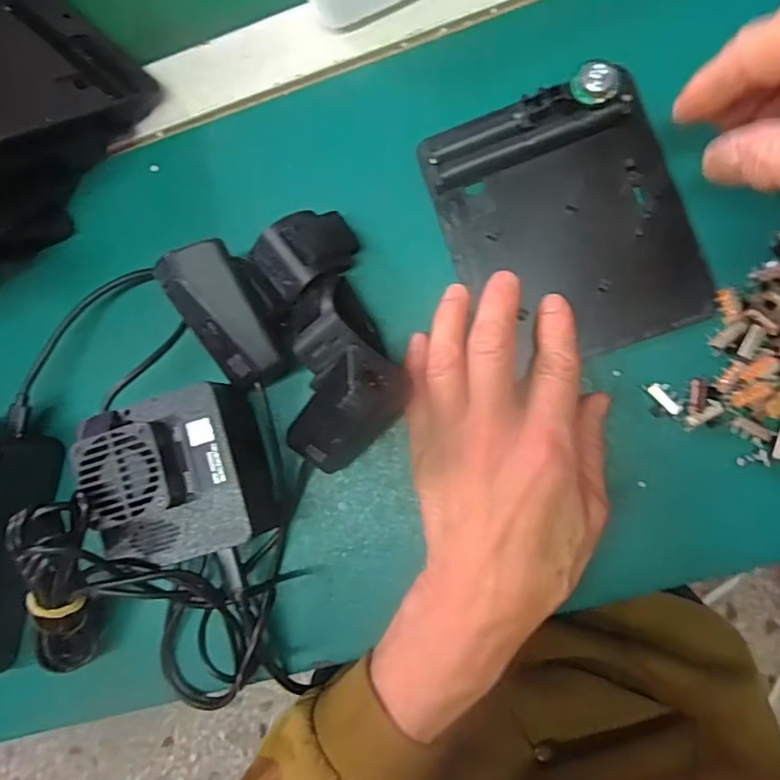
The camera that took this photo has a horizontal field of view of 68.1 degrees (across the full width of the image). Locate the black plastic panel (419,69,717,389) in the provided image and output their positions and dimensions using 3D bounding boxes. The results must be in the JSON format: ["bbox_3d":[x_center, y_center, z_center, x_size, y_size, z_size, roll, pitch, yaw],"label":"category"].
[{"bbox_3d":[0.084,-0.080,0.278,0.105,0.014,0.127,-21,89,9],"label":"black plastic panel"}]

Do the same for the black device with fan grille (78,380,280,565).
[{"bbox_3d":[-0.095,0.039,0.277,0.081,0.060,0.077,-14,84,8],"label":"black device with fan grille"}]

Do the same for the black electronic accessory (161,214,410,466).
[{"bbox_3d":[-0.041,-0.025,0.266,0.079,0.061,0.116,-31,82,6],"label":"black electronic accessory"}]

